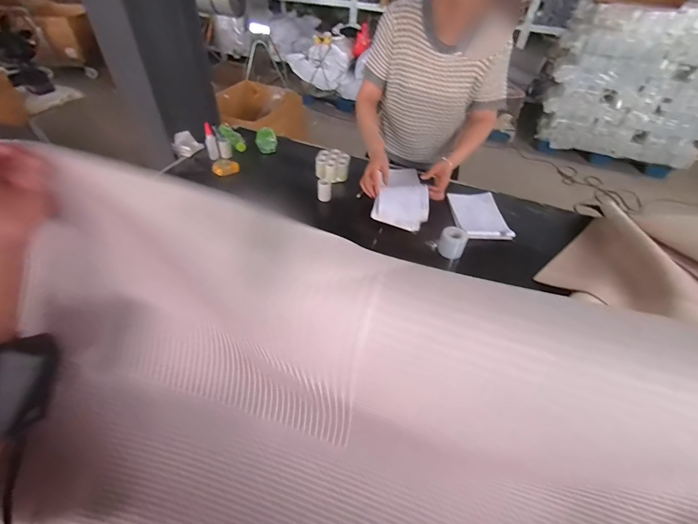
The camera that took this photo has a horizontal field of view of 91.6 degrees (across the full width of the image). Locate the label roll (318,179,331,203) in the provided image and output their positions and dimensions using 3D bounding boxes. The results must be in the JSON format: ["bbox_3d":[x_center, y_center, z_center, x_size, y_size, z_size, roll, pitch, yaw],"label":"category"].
[{"bbox_3d":[-0.080,-0.230,1.107,0.041,0.070,0.035,0,46,-5],"label":"label roll"}]

